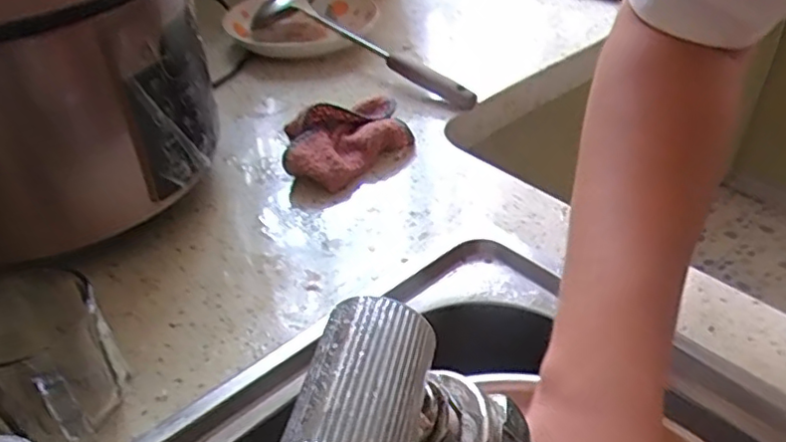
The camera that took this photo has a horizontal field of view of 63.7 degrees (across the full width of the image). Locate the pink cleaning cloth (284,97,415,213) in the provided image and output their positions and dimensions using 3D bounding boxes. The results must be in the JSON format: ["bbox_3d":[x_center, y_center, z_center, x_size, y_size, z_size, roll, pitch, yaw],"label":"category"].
[{"bbox_3d":[-0.041,-0.076,0.595,0.129,0.045,0.121,-13,39,-13],"label":"pink cleaning cloth"}]

